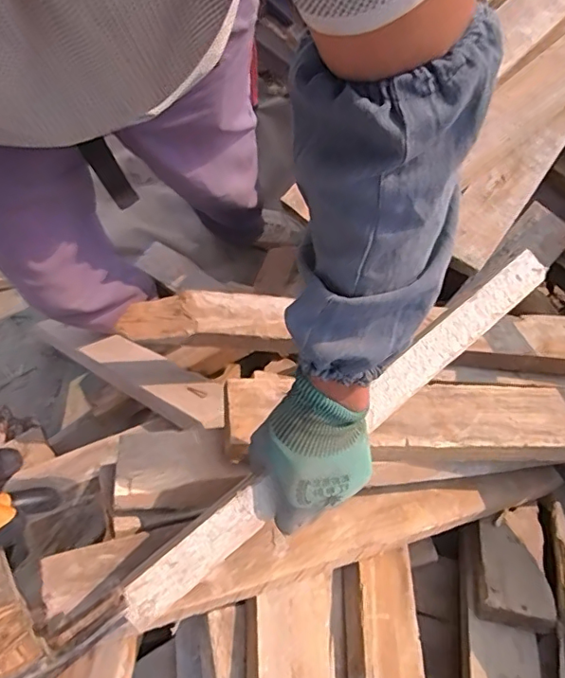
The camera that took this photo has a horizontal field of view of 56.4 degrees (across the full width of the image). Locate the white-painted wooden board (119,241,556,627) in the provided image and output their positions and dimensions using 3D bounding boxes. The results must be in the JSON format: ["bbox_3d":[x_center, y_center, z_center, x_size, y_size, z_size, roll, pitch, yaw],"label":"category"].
[{"bbox_3d":[0.061,0.075,0.478,0.492,0.018,0.041,-38,82,-11],"label":"white-painted wooden board"}]

